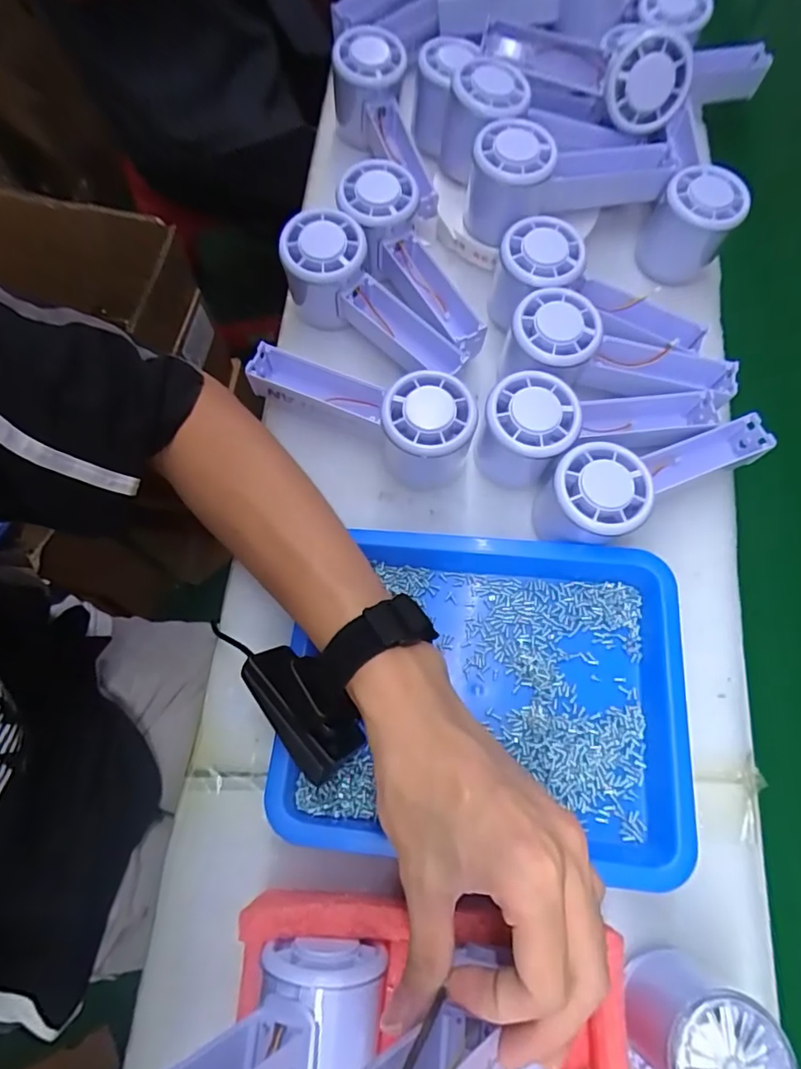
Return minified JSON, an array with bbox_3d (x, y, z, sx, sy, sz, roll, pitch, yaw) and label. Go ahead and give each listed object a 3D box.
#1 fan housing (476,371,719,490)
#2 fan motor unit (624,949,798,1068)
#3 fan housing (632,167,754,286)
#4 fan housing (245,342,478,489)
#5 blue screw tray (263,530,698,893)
[{"bbox_3d":[0.128,-0.074,0.352,0.156,0.058,0.057,-11,72,-5],"label":"fan housing"},{"bbox_3d":[0.138,0.235,0.256,0.060,0.057,0.053,35,75,10],"label":"fan motor unit"},{"bbox_3d":[0.220,-0.235,0.413,0.057,0.068,0.048,32,74,9],"label":"fan housing"},{"bbox_3d":[-0.025,-0.088,0.356,0.151,0.061,0.049,28,74,8],"label":"fan housing"},{"bbox_3d":[0.056,0.092,0.316,0.208,0.030,0.177,6,72,1],"label":"blue screw tray"}]

